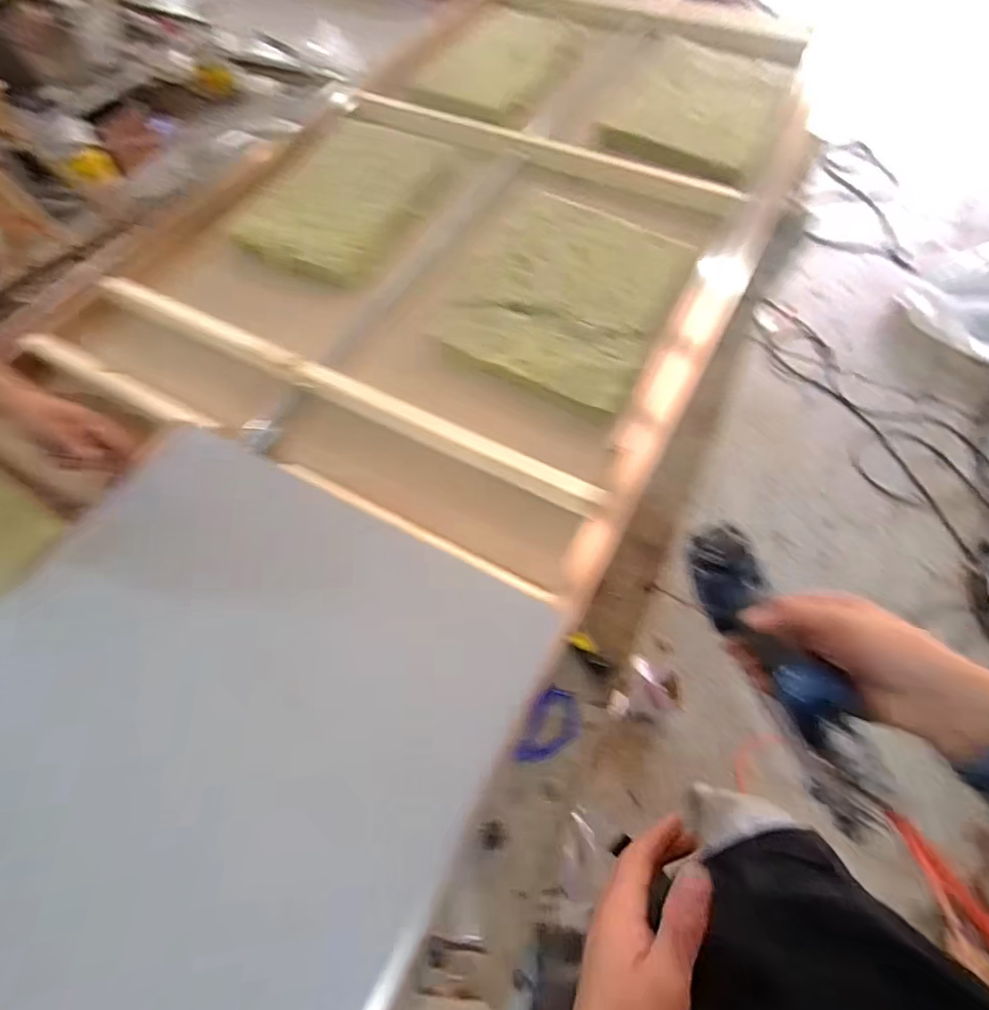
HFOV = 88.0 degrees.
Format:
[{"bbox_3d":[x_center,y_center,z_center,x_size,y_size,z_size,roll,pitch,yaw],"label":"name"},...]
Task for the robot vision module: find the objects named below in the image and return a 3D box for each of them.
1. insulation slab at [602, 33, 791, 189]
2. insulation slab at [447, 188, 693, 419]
[{"bbox_3d":[0.461,-0.902,1.155,0.361,0.052,0.586,21,63,14],"label":"insulation slab"},{"bbox_3d":[0.117,-0.378,0.876,0.365,0.048,0.456,22,64,14],"label":"insulation slab"}]

